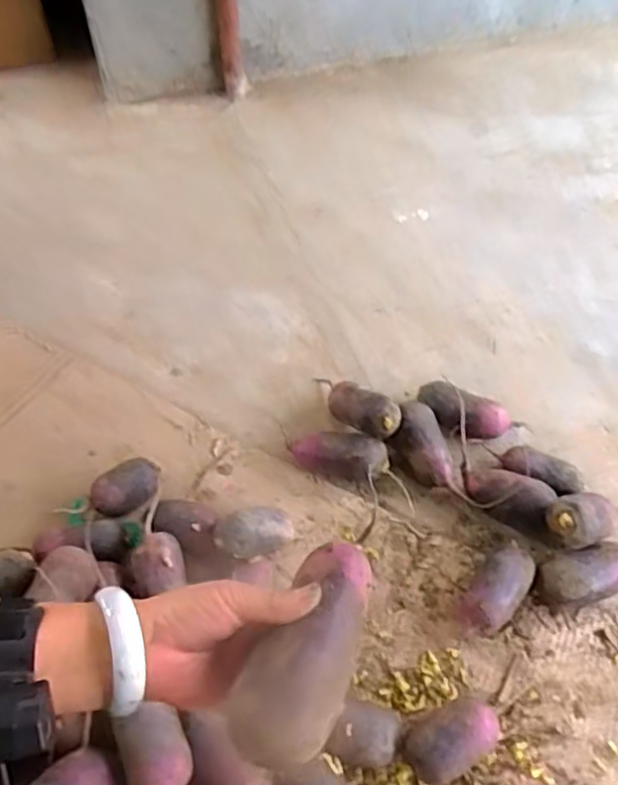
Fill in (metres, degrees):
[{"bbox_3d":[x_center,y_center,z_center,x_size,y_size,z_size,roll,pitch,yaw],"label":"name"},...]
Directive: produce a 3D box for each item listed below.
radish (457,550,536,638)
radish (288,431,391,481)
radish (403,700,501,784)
[{"bbox_3d":[0.218,0.233,0.744,0.057,0.059,0.114,34,59,23],"label":"radish"},{"bbox_3d":[0.041,0.086,0.869,0.136,0.049,0.059,4,52,20],"label":"radish"},{"bbox_3d":[0.144,0.354,0.647,0.101,0.056,0.060,-20,55,-16],"label":"radish"}]

